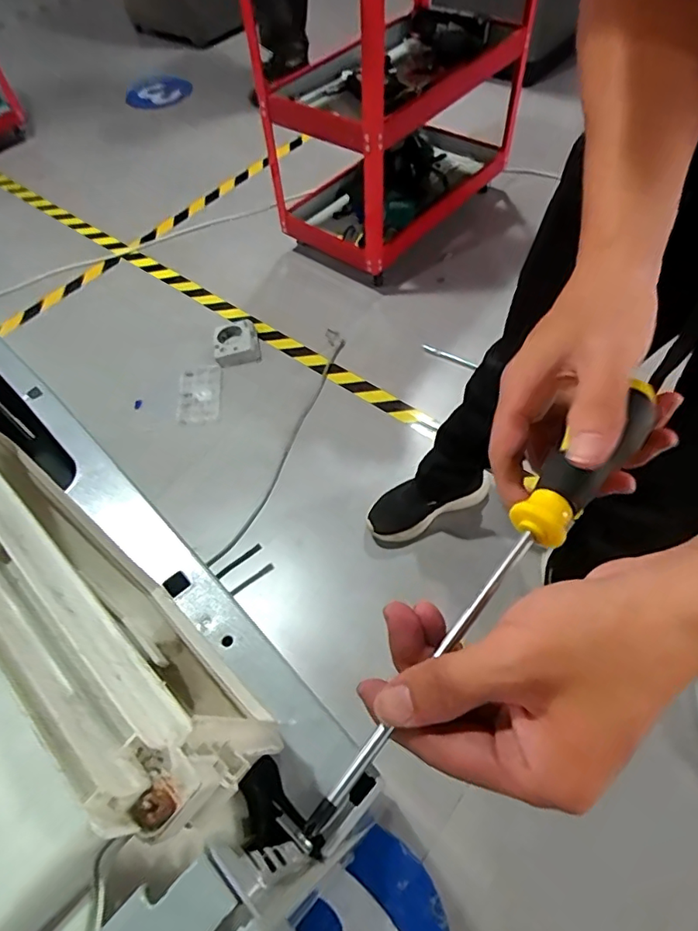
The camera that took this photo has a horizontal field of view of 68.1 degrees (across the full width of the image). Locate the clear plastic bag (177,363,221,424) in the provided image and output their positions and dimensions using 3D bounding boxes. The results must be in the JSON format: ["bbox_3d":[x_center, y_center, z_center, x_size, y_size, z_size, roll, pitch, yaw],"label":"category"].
[{"bbox_3d":[-0.367,-0.177,1.267,0.101,0.019,0.193,-7,56,0],"label":"clear plastic bag"}]

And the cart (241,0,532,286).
[{"bbox_3d":[0.113,-0.945,1.296,0.372,0.696,0.682,34,65,24],"label":"cart"}]

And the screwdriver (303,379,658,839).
[{"bbox_3d":[0.073,0.043,0.238,0.029,0.036,0.264,35,69,24],"label":"screwdriver"}]

